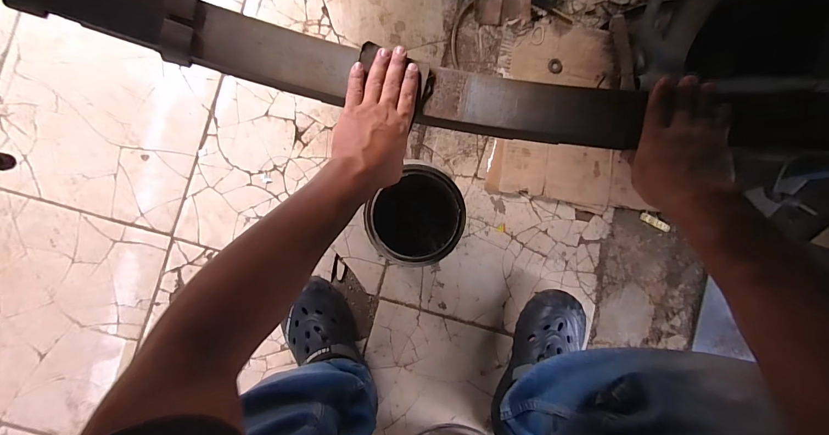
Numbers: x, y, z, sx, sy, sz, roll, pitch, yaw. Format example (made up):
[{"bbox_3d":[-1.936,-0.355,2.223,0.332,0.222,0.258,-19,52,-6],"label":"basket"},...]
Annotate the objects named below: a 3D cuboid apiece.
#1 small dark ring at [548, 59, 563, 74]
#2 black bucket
[{"bbox_3d":[0.275,-0.295,0.692,0.031,0.004,0.027,-4,100,-11],"label":"small dark ring"},{"bbox_3d":[0.001,0.002,0.599,0.136,0.157,0.143,0,87,-1],"label":"black bucket"}]

